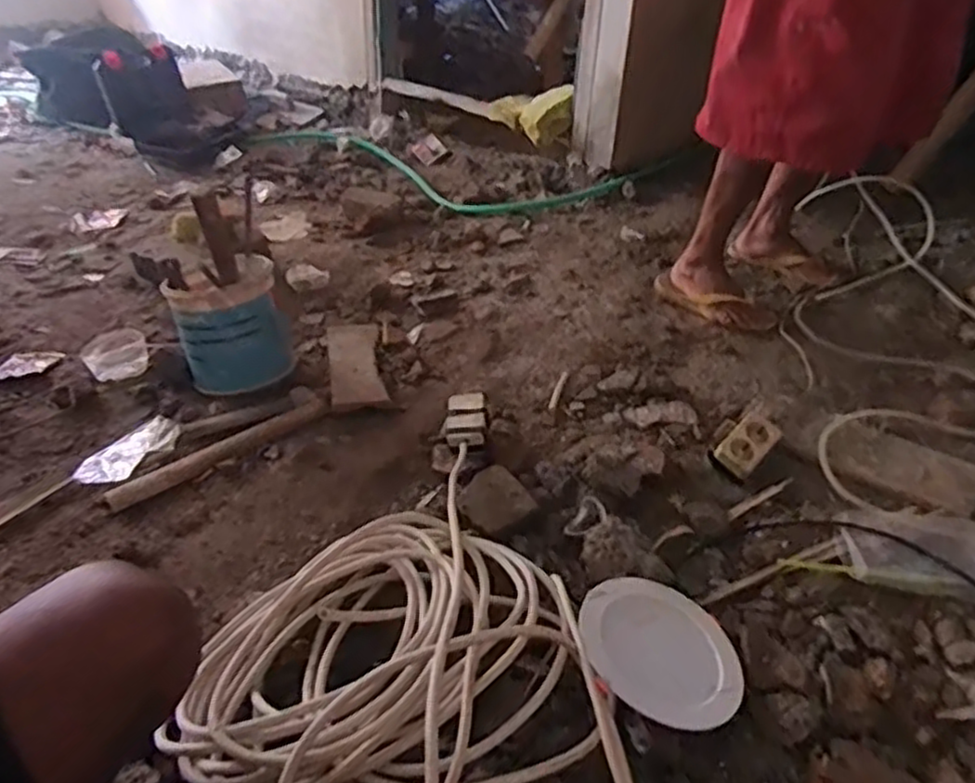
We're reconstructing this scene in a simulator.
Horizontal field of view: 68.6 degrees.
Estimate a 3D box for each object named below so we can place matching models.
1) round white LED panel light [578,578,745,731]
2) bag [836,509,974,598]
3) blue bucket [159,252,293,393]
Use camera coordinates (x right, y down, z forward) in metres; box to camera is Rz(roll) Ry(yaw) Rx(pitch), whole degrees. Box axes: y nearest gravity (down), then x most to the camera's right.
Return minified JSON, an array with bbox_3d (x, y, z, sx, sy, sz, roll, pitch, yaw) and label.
[{"bbox_3d":[0.186,0.275,0.771,0.177,0.015,0.157,23,39,5],"label":"round white LED panel light"},{"bbox_3d":[0.569,0.205,0.907,0.213,0.030,0.124,8,38,11],"label":"bag"},{"bbox_3d":[-0.445,-0.120,1.244,0.173,0.184,0.174,-1,37,1],"label":"blue bucket"}]

